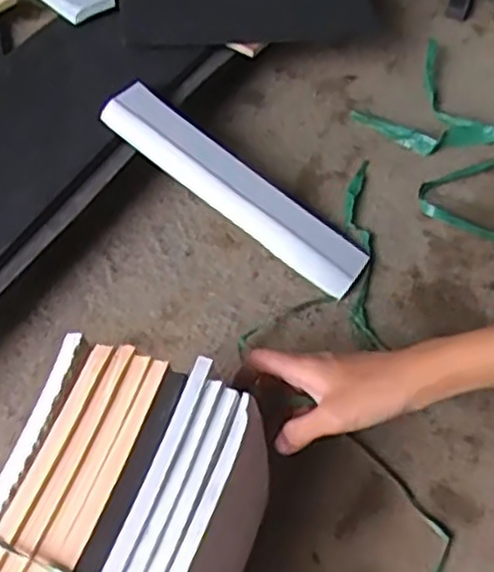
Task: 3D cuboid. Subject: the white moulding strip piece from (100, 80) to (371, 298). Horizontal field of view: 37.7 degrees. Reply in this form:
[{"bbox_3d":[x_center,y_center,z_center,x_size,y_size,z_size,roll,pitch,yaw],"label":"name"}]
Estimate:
[{"bbox_3d":[-0.012,-0.095,0.691,0.284,0.022,0.053,37,59,3],"label":"white moulding strip piece"}]

